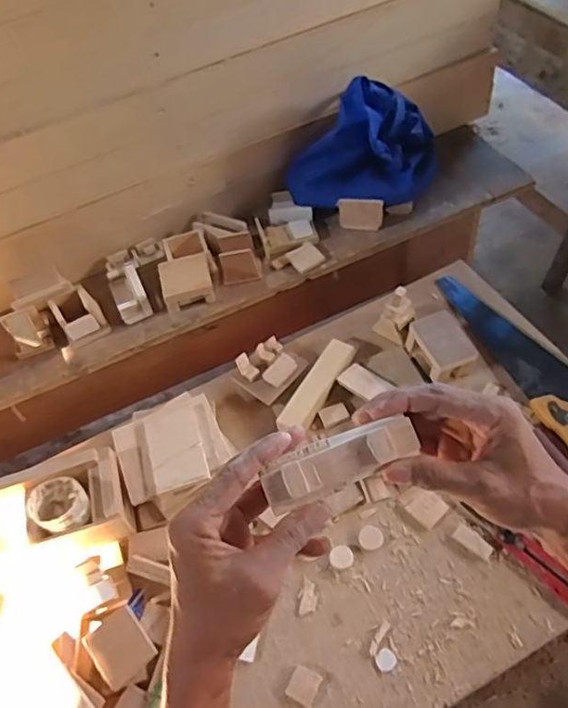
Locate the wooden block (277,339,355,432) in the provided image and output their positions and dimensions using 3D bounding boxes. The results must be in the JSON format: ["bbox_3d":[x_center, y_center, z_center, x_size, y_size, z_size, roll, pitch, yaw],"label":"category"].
[{"bbox_3d":[0.049,0.047,0.856,0.045,0.022,0.164,23,60,23],"label":"wooden block"}]

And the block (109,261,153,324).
[{"bbox_3d":[-0.269,-0.108,0.986,0.054,0.040,0.109,-24,54,-9],"label":"block"}]

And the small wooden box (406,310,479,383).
[{"bbox_3d":[0.235,-0.010,0.852,0.069,0.064,0.099,-22,54,-8],"label":"small wooden box"}]

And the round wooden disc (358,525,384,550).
[{"bbox_3d":[0.110,0.233,0.727,0.030,0.004,0.030,-4,53,6],"label":"round wooden disc"}]

